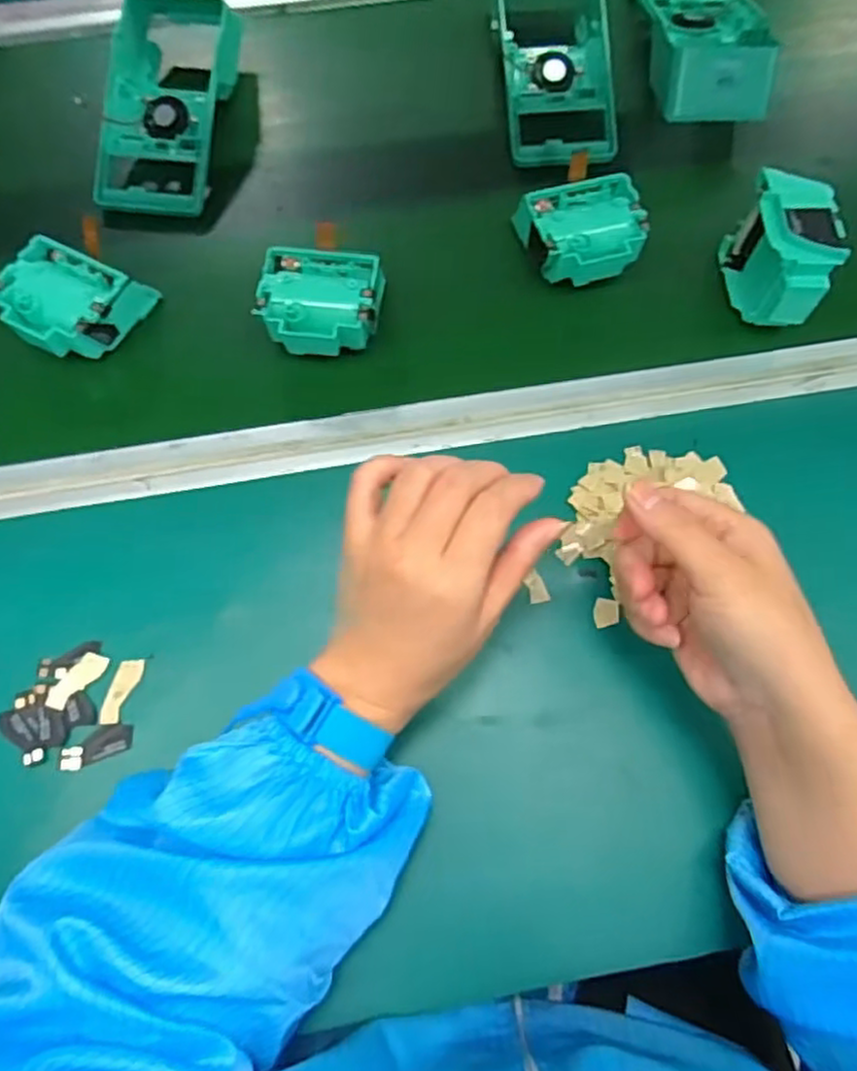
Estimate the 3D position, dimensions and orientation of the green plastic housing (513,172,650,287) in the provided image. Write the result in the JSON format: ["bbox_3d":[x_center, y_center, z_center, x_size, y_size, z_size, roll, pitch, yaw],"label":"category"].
[{"bbox_3d":[0.105,-0.203,0.479,0.077,0.041,0.066,-15,71,-6],"label":"green plastic housing"}]

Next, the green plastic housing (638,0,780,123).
[{"bbox_3d":[0.212,-0.394,0.541,0.081,0.051,0.172,0,70,0],"label":"green plastic housing"}]

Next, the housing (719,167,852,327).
[{"bbox_3d":[0.226,-0.180,0.452,0.039,0.075,0.077,1,70,0],"label":"housing"}]

